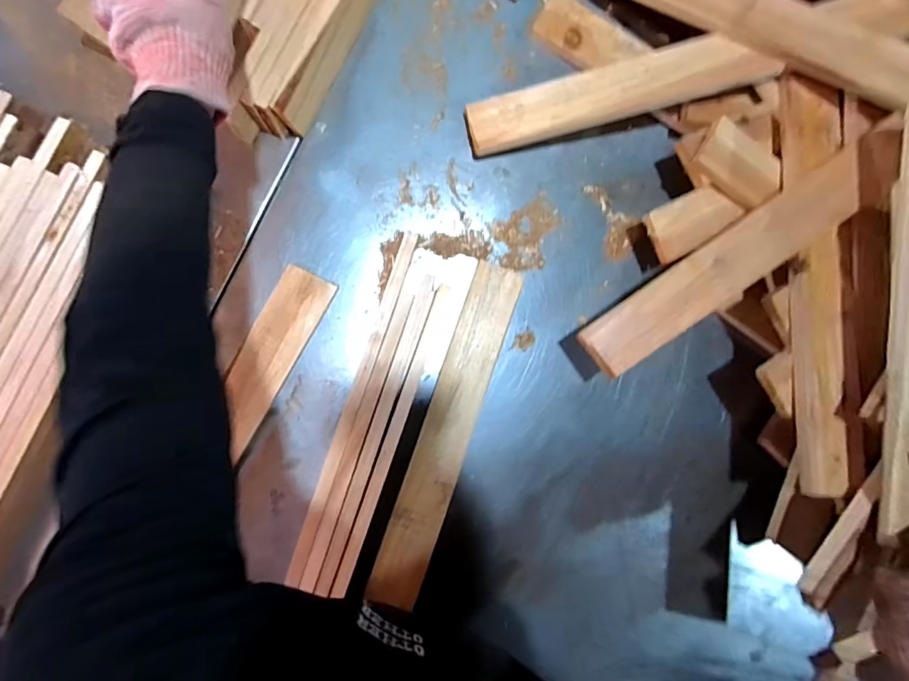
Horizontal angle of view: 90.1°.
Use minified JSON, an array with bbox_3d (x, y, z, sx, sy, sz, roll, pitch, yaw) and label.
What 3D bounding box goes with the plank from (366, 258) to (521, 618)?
[{"bbox_3d":[-0.008,0.102,0.518,0.058,0.021,0.390,19,86,-5],"label":"plank"}]

